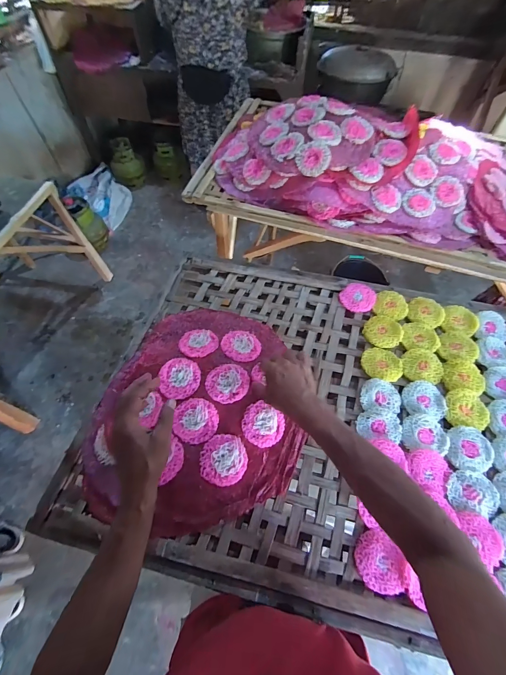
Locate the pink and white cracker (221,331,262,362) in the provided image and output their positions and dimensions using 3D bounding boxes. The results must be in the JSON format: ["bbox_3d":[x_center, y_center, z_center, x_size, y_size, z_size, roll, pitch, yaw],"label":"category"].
[{"bbox_3d":[-0.024,0.017,0.627,0.079,0.014,0.075,0,60,-1],"label":"pink and white cracker"}]

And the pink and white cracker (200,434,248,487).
[{"bbox_3d":[-0.049,0.204,0.510,0.078,0.013,0.078,0,60,-1],"label":"pink and white cracker"}]

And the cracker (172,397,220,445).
[{"bbox_3d":[-0.099,0.147,0.538,0.073,0.014,0.075,-1,60,-2],"label":"cracker"}]

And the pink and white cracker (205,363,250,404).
[{"bbox_3d":[-0.048,0.085,0.575,0.078,0.008,0.076,0,60,-1],"label":"pink and white cracker"}]

